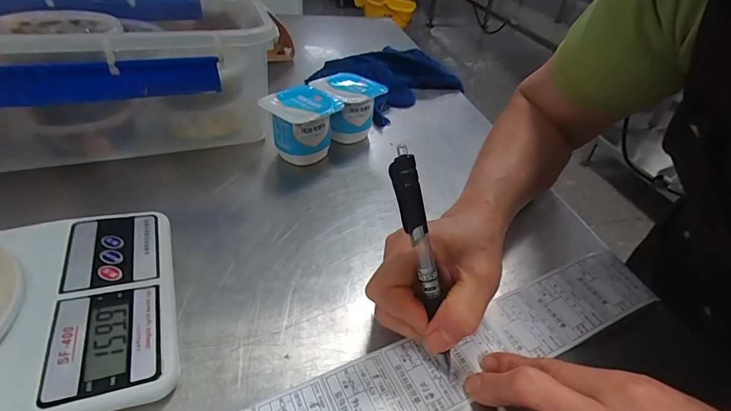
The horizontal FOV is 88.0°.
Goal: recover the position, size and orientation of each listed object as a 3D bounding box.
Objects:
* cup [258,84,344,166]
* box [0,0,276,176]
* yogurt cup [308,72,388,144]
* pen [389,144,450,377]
[{"bbox_3d":[-0.065,-0.083,0.406,0.061,0.065,0.073,32,46,28],"label":"cup"},{"bbox_3d":[-0.302,-0.161,0.426,0.334,0.130,0.288,-11,42,-19],"label":"box"},{"bbox_3d":[-0.022,-0.114,0.445,0.065,0.065,0.070,35,48,30],"label":"yogurt cup"},{"bbox_3d":[0.035,0.036,0.219,0.011,0.140,0.014,-21,13,-28],"label":"pen"}]

